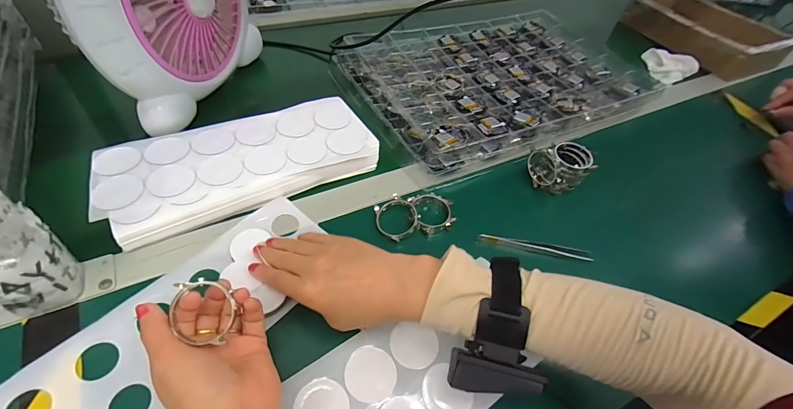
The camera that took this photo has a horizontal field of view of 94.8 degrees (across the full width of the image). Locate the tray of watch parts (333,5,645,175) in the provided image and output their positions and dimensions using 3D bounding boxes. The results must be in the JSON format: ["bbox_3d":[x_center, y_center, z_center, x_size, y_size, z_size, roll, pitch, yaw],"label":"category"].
[{"bbox_3d":[0.152,-0.215,0.605,0.454,0.041,0.319,-19,56,-22],"label":"tray of watch parts"}]

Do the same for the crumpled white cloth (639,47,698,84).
[{"bbox_3d":[0.520,-0.268,0.702,0.093,0.037,0.068,37,56,21],"label":"crumpled white cloth"}]

